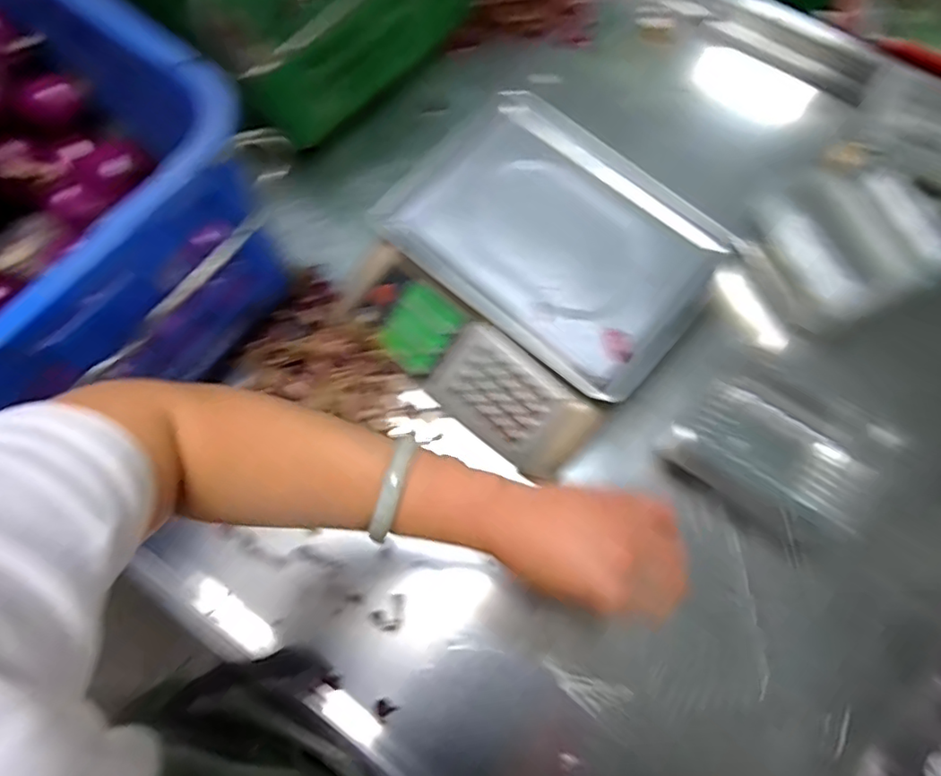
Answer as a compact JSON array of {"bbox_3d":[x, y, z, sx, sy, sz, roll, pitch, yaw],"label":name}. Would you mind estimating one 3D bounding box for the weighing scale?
[{"bbox_3d":[0.068,-0.129,0.685,0.343,0.100,0.347,40,77,13],"label":"weighing scale"}]

